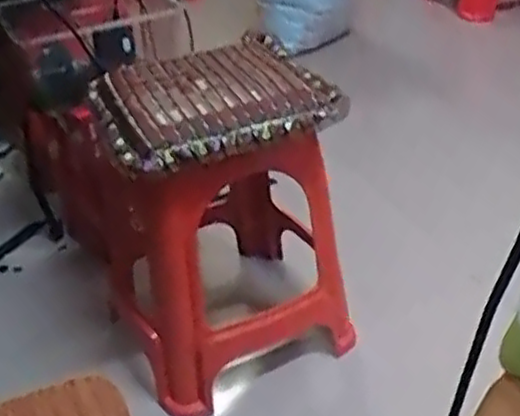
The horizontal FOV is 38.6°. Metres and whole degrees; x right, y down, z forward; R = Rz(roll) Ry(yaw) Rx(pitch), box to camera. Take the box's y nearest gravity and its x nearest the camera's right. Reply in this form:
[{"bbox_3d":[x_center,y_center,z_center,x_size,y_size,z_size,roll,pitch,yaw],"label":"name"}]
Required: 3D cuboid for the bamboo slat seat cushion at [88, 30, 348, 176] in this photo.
[{"bbox_3d":[-0.067,-0.159,1.035,0.310,0.043,0.282,-15,33,-16],"label":"bamboo slat seat cushion"}]

